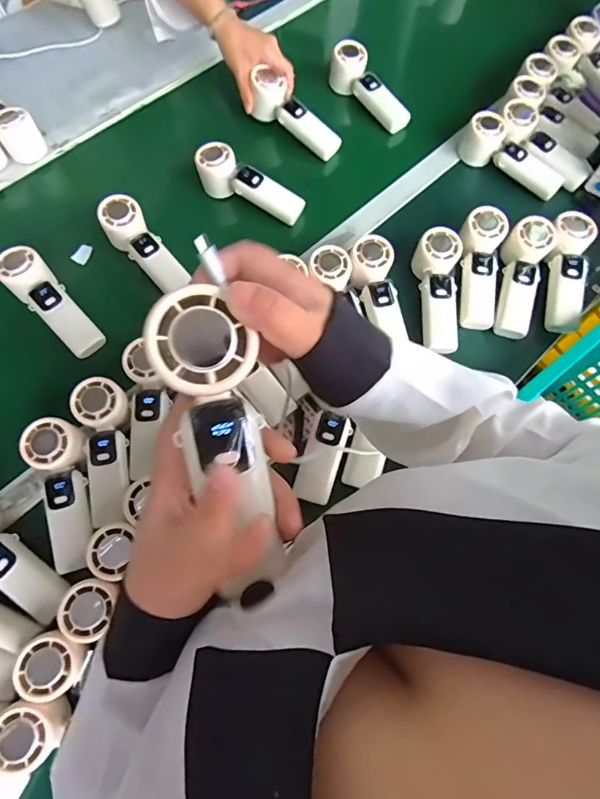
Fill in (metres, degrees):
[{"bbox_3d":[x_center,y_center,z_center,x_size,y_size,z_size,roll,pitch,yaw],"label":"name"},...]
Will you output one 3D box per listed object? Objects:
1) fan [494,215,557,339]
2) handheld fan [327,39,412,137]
[{"bbox_3d":[0.304,-0.165,0.620,0.056,0.039,0.166,14,84,3],"label":"fan"},{"bbox_3d":[0.113,-0.507,0.730,0.048,0.053,0.161,-34,74,-13],"label":"handheld fan"}]

